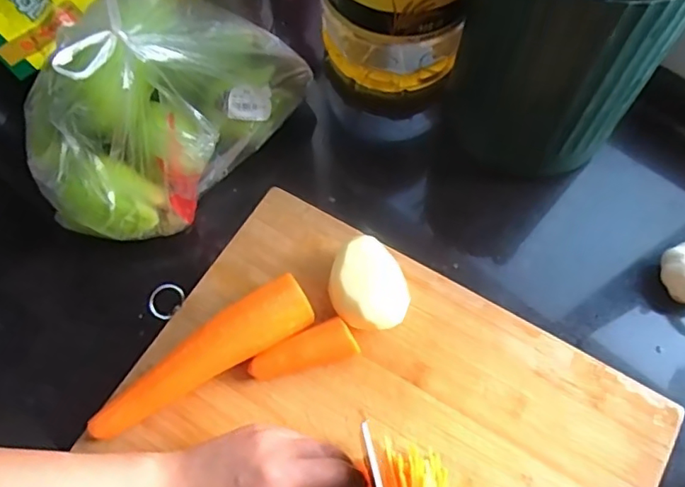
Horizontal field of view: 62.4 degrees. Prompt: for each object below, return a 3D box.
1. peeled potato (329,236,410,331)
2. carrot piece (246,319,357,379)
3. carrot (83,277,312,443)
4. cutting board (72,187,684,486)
[{"bbox_3d":[0.019,0.034,0.445,0.056,0.039,0.072,-12,67,-4],"label":"peeled potato"},{"bbox_3d":[-0.030,0.084,0.434,0.079,0.031,0.028,-16,68,-6],"label":"carrot piece"},{"bbox_3d":[-0.103,0.091,0.420,0.175,0.050,0.039,-34,71,-13],"label":"carrot"},{"bbox_3d":[0.026,0.143,0.418,0.367,0.017,0.264,29,70,12],"label":"cutting board"}]

